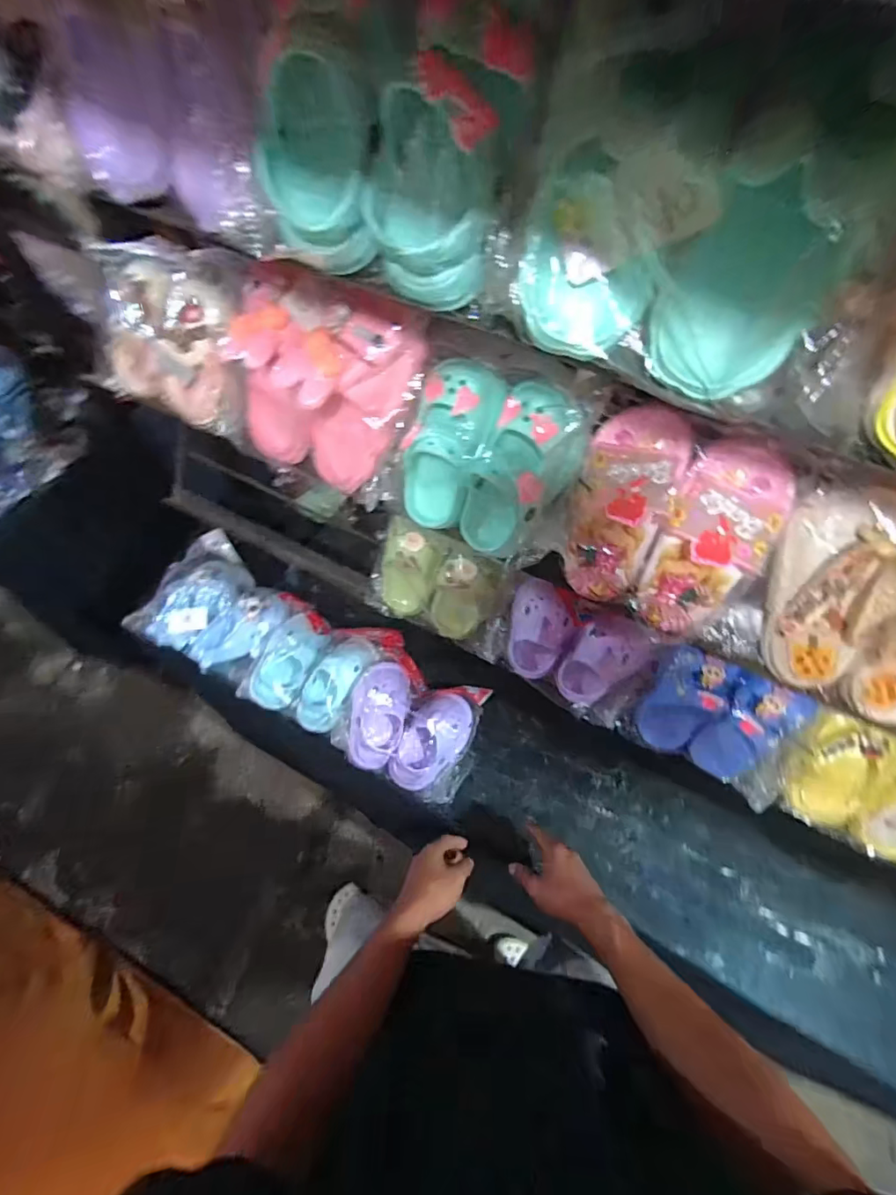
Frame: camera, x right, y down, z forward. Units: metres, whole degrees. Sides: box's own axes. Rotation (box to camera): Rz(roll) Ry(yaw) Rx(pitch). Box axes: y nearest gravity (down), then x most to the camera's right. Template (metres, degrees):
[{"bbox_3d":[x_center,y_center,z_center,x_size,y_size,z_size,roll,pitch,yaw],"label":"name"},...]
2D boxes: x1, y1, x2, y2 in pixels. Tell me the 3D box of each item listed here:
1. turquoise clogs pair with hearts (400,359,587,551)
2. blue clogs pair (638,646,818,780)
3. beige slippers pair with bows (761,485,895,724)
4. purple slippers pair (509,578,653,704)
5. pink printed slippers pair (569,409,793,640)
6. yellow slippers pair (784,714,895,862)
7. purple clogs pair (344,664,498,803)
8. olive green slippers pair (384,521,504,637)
[{"bbox_3d":[0.032,-0.127,0.472,0.155,0.162,0.068,28,35,16],"label":"turquoise clogs pair with hearts"},{"bbox_3d":[0.320,0.146,0.613,0.154,0.150,0.071,28,63,13],"label":"blue clogs pair"},{"bbox_3d":[0.359,0.011,0.411,0.184,0.175,0.050,27,41,15],"label":"beige slippers pair with bows"},{"bbox_3d":[0.159,0.063,0.648,0.179,0.142,0.058,23,37,7],"label":"purple slippers pair"},{"bbox_3d":[0.193,-0.064,0.453,0.170,0.177,0.065,29,29,13],"label":"pink printed slippers pair"},{"bbox_3d":[0.498,0.222,0.581,0.184,0.153,0.055,28,34,12],"label":"yellow slippers pair"},{"bbox_3d":[-0.052,0.209,0.784,0.203,0.091,0.180,6,61,1],"label":"purple clogs pair"},{"bbox_3d":[-0.013,-0.021,0.698,0.169,0.152,0.055,25,44,13],"label":"olive green slippers pair"}]

